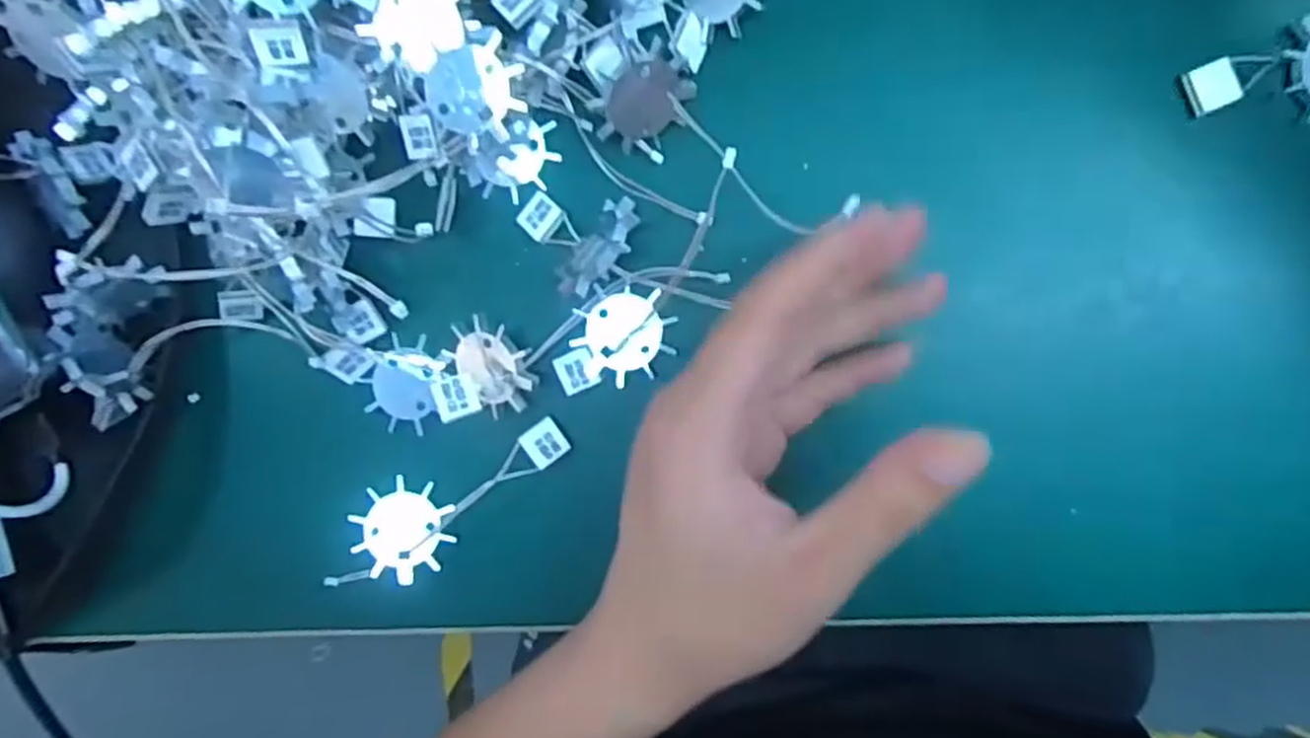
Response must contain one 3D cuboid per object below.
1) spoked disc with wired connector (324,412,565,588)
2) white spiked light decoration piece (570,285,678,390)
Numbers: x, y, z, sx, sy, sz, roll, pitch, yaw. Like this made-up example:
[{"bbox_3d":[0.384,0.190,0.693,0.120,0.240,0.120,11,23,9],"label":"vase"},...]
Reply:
[{"bbox_3d":[-0.083,0.052,0.313,0.104,0.018,0.036,-35,92,8],"label":"spoked disc with wired connector"},{"bbox_3d":[-0.012,-0.013,0.304,0.037,0.005,0.036,3,97,5],"label":"white spiked light decoration piece"}]

